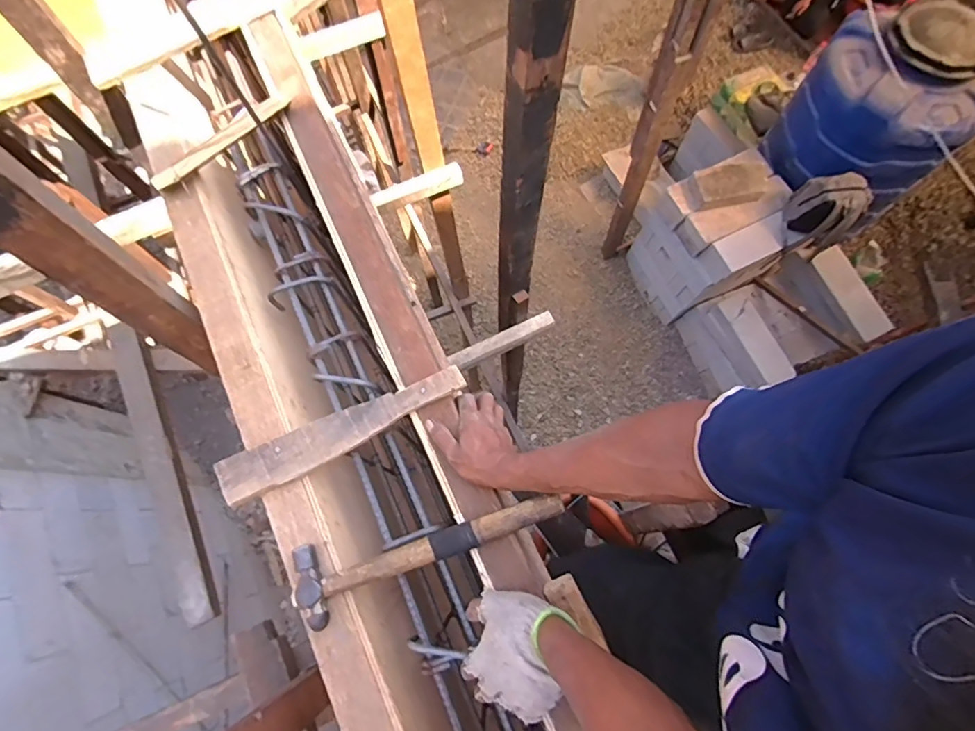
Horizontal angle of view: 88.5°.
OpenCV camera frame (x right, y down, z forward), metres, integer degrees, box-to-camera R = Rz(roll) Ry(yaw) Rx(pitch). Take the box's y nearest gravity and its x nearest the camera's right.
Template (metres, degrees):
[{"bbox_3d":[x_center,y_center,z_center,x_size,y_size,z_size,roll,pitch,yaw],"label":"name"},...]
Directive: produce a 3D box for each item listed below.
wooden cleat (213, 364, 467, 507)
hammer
[{"bbox_3d":[-0.188,0.086,0.653,0.335,0.020,0.058,-24,75,-5],"label":"wooden cleat"},{"bbox_3d":[-0.071,0.227,0.599,0.334,0.038,0.092,-15,74,-2],"label":"hammer"}]

